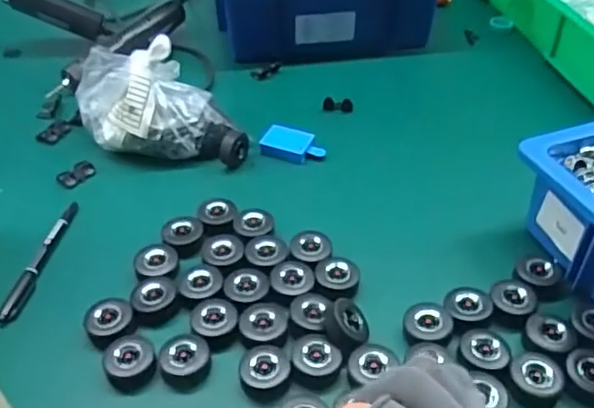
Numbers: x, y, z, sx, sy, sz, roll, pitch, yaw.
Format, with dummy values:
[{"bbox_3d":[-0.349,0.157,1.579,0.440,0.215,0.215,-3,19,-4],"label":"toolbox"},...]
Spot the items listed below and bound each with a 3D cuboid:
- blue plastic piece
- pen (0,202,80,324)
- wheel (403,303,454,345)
[{"bbox_3d":[-0.004,-0.064,0.640,0.069,0.014,0.045,14,47,15],"label":"blue plastic piece"},{"bbox_3d":[-0.230,0.048,0.520,0.012,0.010,0.141,5,45,6],"label":"pen"},{"bbox_3d":[0.104,0.095,0.459,0.037,0.015,0.034,-1,45,1],"label":"wheel"}]

